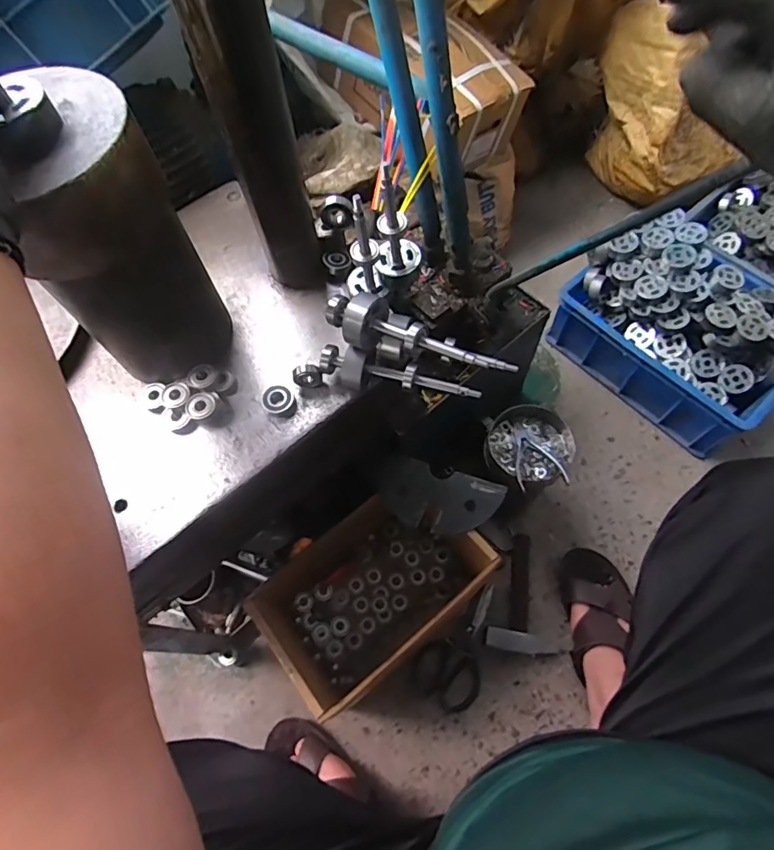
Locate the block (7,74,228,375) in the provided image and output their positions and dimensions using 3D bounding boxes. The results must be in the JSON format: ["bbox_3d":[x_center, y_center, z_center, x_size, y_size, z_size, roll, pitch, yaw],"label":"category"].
[{"bbox_3d":[-0.233,-0.139,0.450,0.138,0.250,0.115,-37,68,-13],"label":"block"}]

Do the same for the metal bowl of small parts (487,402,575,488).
[{"bbox_3d":[0.223,0.030,0.763,0.115,0.040,0.123,-2,64,3],"label":"metal bowl of small parts"}]

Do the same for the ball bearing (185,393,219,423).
[{"bbox_3d":[-0.193,-0.020,0.517,0.029,0.008,0.028,-41,69,-15],"label":"ball bearing"}]

